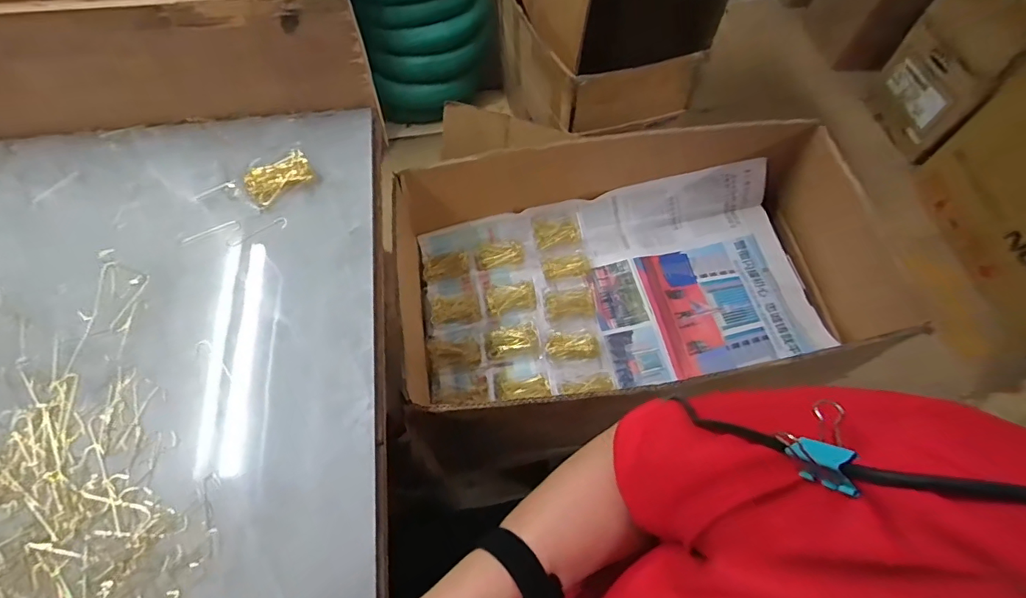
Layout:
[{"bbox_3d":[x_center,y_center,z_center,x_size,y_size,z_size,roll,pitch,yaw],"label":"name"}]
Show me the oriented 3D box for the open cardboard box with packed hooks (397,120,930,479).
[{"bbox_3d":[0.157,-0.050,0.696,0.640,0.158,0.356,-13,62,-8],"label":"open cardboard box with packed hooks"}]

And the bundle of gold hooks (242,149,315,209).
[{"bbox_3d":[-0.257,-0.134,0.544,0.070,0.020,0.043,-28,65,-15],"label":"bundle of gold hooks"}]

